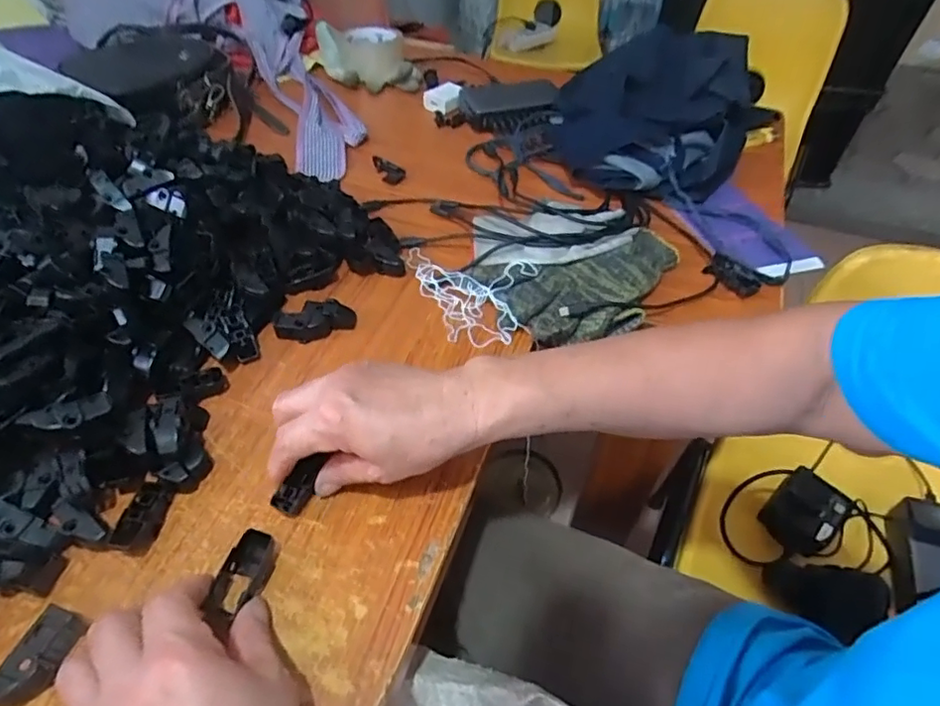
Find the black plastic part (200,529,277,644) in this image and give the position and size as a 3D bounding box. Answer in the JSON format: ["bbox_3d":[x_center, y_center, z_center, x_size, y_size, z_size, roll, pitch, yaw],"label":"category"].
[{"bbox_3d":[-0.134,0.131,0.341,0.027,0.019,0.051,12,49,7],"label":"black plastic part"}]

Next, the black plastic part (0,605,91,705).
[{"bbox_3d":[-0.227,0.161,0.306,0.020,0.018,0.049,18,49,13],"label":"black plastic part"}]

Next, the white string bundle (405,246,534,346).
[{"bbox_3d":[-0.012,-0.056,0.510,0.119,0.019,0.099,15,48,11],"label":"white string bundle"}]

